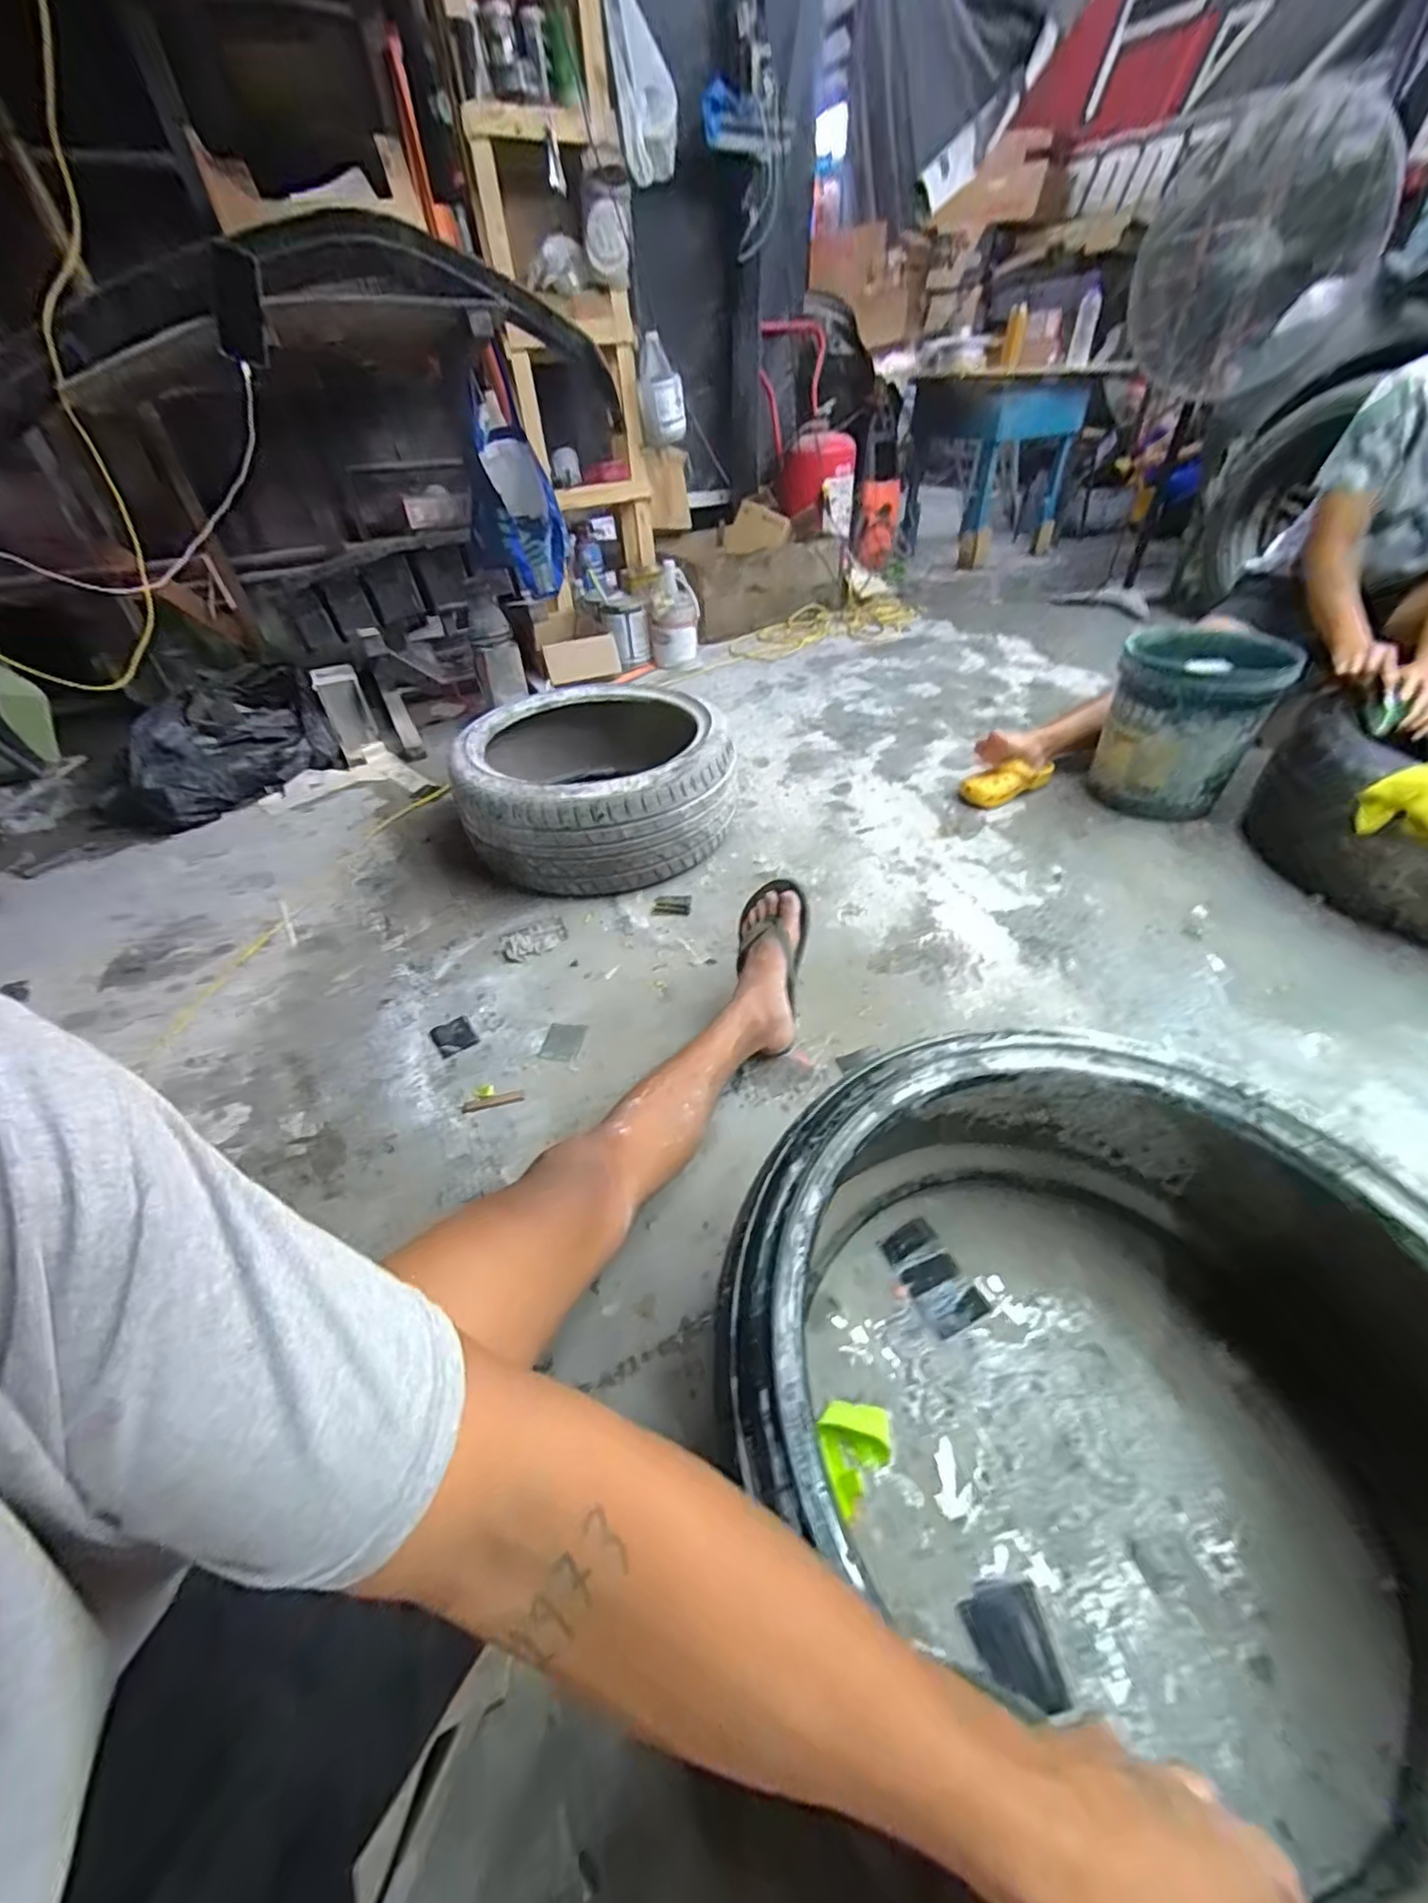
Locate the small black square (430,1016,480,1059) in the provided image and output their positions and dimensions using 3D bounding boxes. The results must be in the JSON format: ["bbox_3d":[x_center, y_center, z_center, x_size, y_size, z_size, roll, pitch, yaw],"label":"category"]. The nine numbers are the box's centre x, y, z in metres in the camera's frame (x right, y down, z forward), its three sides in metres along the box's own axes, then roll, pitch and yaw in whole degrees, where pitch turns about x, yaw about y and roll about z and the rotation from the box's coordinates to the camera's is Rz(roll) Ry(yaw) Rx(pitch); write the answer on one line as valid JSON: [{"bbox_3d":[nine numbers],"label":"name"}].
[{"bbox_3d":[-0.417,0.135,1.033,0.060,0.004,0.073,-28,47,-25],"label":"small black square"}]

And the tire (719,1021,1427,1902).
[{"bbox_3d":[0.348,0.357,0.544,0.597,0.262,0.592,-31,49,-27],"label":"tire"}]

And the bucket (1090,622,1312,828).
[{"bbox_3d":[1.000,-0.481,1.382,0.275,0.325,0.272,-2,42,2],"label":"bucket"}]

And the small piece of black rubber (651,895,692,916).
[{"bbox_3d":[-0.081,-0.090,1.258,0.073,0.005,0.062,3,42,7],"label":"small piece of black rubber"}]

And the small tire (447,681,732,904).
[{"bbox_3d":[-0.258,-0.365,1.405,0.532,0.232,0.544,-13,43,-10],"label":"small tire"}]

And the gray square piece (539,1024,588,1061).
[{"bbox_3d":[-0.240,0.143,1.024,0.063,0.004,0.072,5,43,9],"label":"gray square piece"}]

